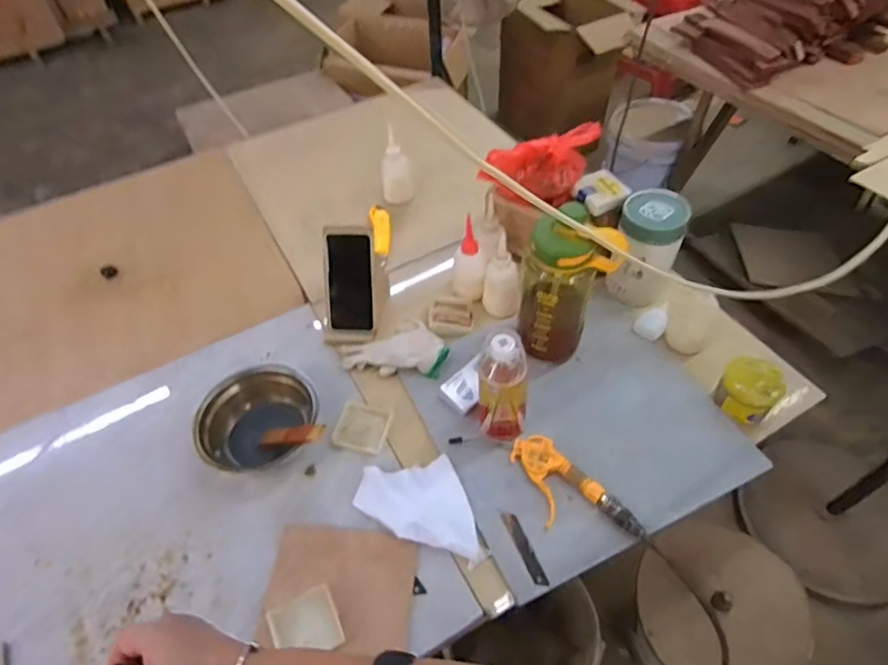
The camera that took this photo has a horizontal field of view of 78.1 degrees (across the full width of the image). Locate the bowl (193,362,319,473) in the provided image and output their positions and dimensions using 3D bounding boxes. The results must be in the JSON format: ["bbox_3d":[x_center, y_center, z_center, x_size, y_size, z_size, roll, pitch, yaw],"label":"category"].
[{"bbox_3d":[-0.268,0.130,0.794,0.165,0.079,0.146,-1,50,3],"label":"bowl"}]

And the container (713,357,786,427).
[{"bbox_3d":[0.441,0.085,0.794,0.074,0.062,0.081,-2,50,2],"label":"container"}]

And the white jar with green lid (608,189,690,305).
[{"bbox_3d":[0.335,-0.129,0.918,0.098,0.193,0.105,15,53,15],"label":"white jar with green lid"}]

